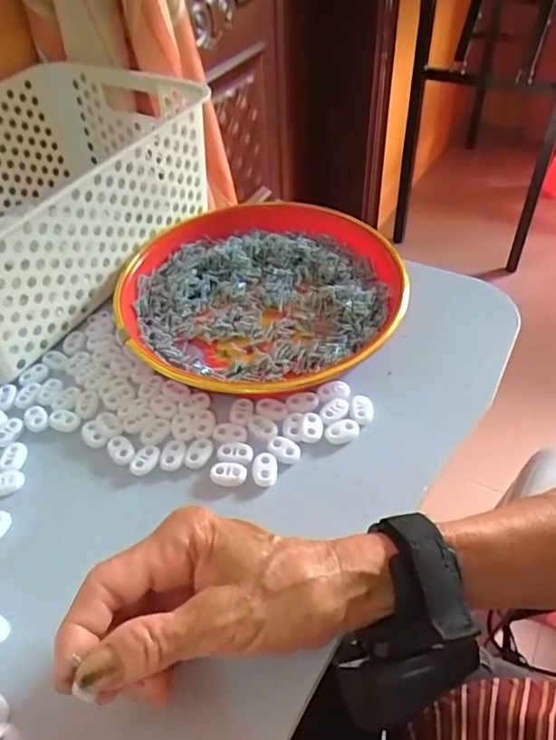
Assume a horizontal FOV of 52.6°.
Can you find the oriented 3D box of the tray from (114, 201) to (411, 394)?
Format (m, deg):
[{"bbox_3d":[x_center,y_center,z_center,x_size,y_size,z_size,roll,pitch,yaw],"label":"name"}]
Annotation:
[{"bbox_3d":[-0.015,-0.060,0.434,0.207,0.024,0.209,19,49,19],"label":"tray"}]

